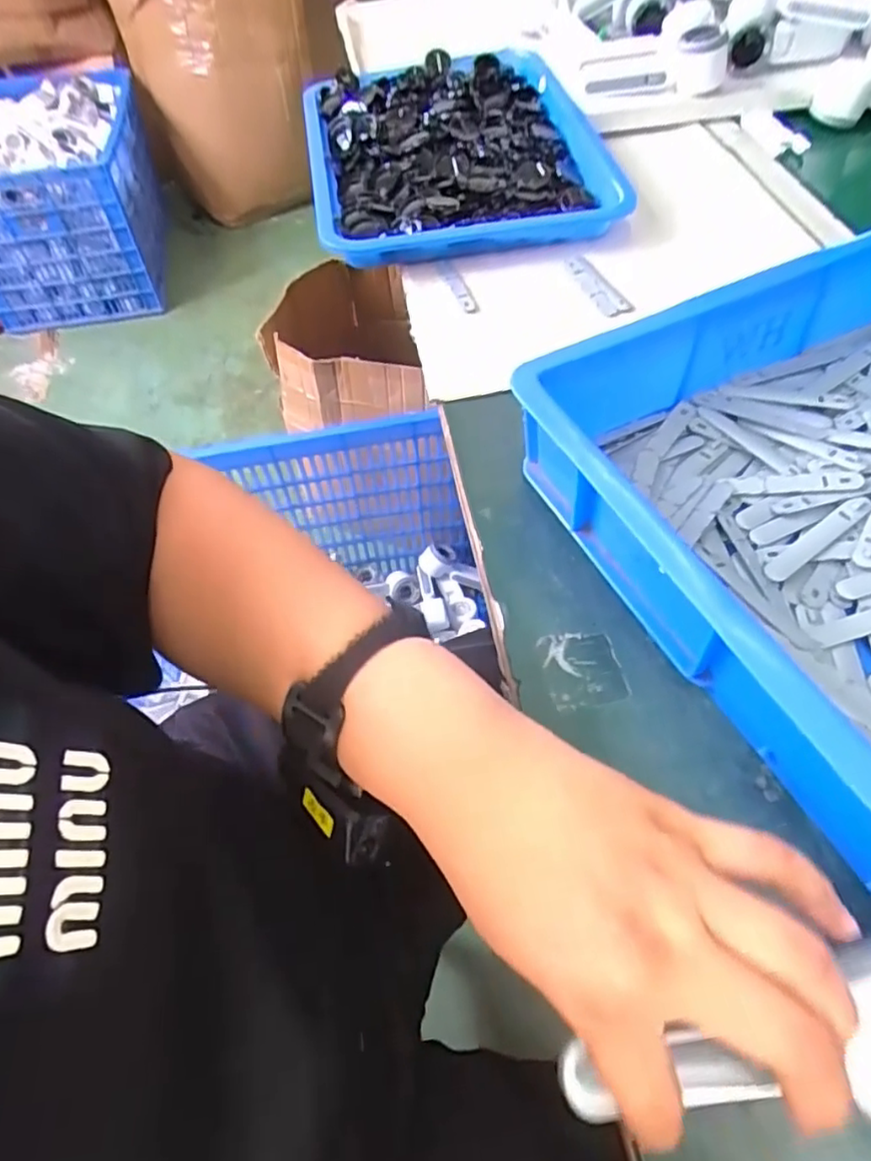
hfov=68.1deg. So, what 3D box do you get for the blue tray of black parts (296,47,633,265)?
[{"bbox_3d":[0.012,-0.523,0.766,0.336,0.061,0.497,-7,55,-2],"label":"blue tray of black parts"}]

